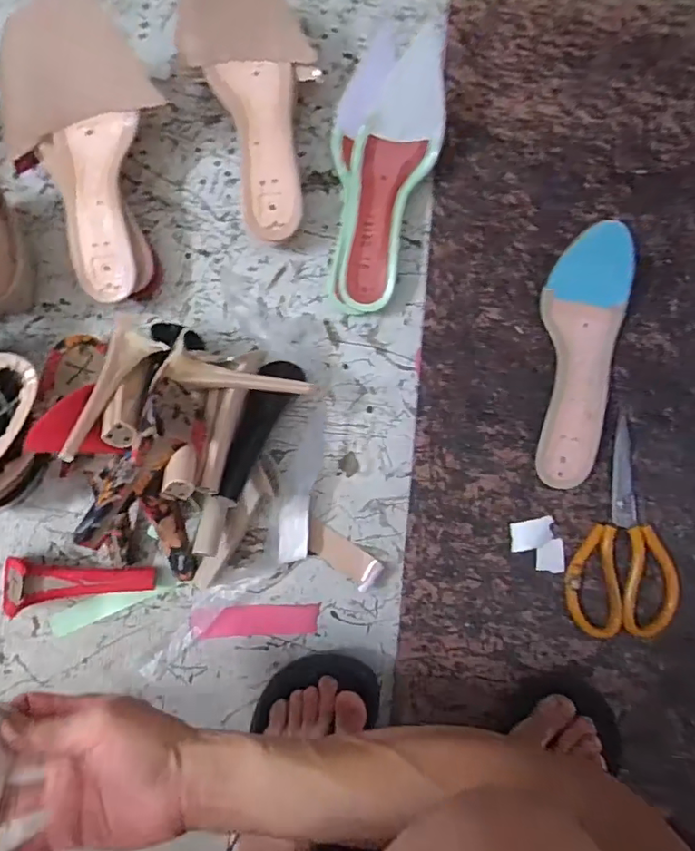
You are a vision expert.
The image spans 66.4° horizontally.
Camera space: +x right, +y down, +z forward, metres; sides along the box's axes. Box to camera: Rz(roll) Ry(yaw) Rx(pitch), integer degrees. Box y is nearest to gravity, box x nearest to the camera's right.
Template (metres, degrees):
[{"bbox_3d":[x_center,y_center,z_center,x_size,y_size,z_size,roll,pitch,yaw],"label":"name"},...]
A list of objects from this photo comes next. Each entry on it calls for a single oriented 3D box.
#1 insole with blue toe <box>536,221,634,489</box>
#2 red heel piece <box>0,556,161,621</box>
[{"bbox_3d":[0.229,-0.059,0.503,0.071,0.064,0.232,3,88,-4],"label":"insole with blue toe"},{"bbox_3d":[-0.246,0.140,0.482,0.134,0.041,0.043,-2,88,-4],"label":"red heel piece"}]

